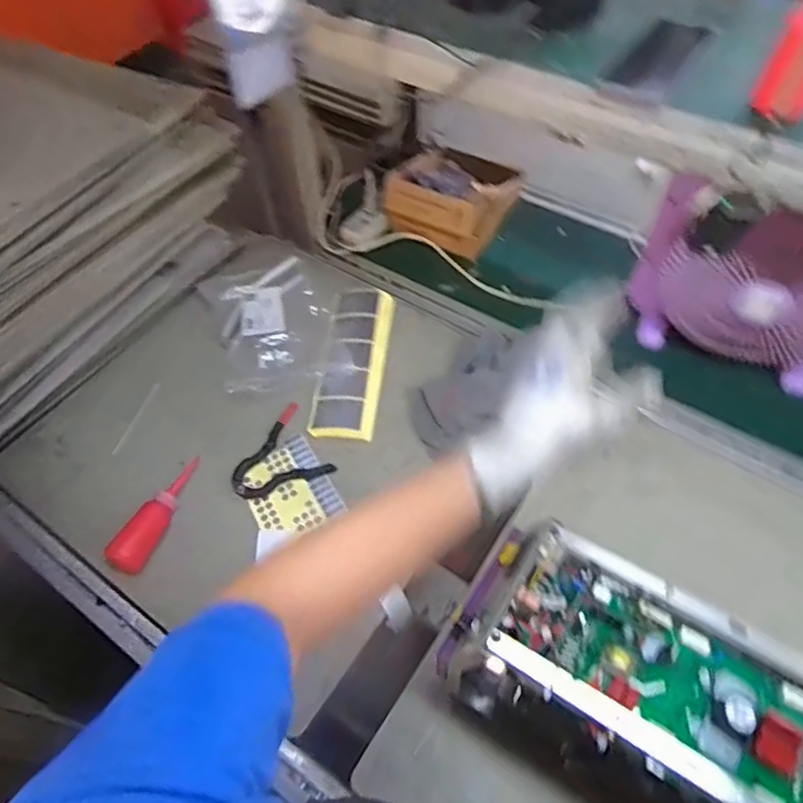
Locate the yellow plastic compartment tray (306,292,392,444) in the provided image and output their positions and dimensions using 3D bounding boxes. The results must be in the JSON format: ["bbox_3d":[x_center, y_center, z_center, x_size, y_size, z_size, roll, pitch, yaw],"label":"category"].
[{"bbox_3d":[-0.072,-0.067,0.922,0.089,0.022,0.265,5,56,6],"label":"yellow plastic compartment tray"}]

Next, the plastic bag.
[{"bbox_3d":[-0.204,-0.135,0.953,0.201,0.042,0.263,-17,57,-9],"label":"plastic bag"}]

